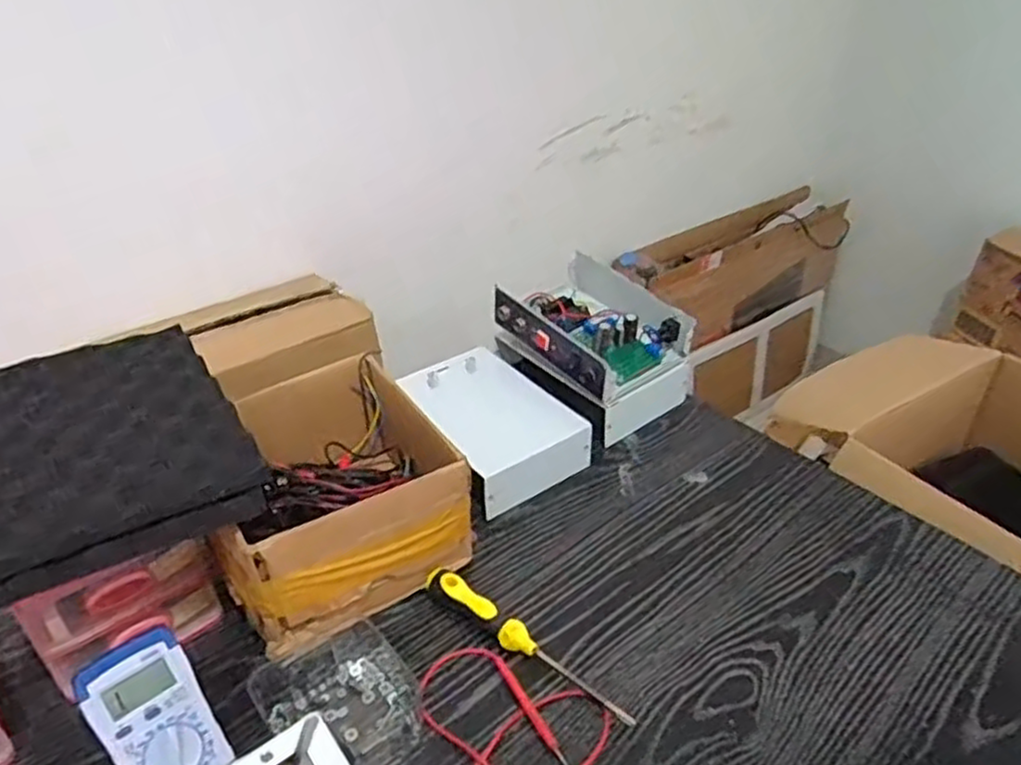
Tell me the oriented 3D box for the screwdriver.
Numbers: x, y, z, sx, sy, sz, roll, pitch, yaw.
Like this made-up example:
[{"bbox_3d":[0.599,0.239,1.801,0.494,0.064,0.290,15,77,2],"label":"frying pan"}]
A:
[{"bbox_3d":[0.012,0.218,0.615,0.208,0.028,0.022,24,42,29],"label":"screwdriver"}]

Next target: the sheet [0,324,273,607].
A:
[{"bbox_3d":[-0.329,0.046,0.590,0.196,0.037,0.251,-20,41,-26],"label":"sheet"}]

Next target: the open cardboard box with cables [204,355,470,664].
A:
[{"bbox_3d":[-0.172,0.099,0.693,0.205,0.122,0.233,-18,40,-24],"label":"open cardboard box with cables"}]

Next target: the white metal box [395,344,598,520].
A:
[{"bbox_3d":[-0.022,0.047,0.826,0.141,0.065,0.207,-22,41,-28],"label":"white metal box"}]

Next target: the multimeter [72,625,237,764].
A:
[{"bbox_3d":[-0.240,0.247,0.509,0.066,0.034,0.137,-31,83,-35],"label":"multimeter"}]

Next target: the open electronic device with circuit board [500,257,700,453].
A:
[{"bbox_3d":[0.097,-0.041,0.904,0.173,0.122,0.207,-21,41,-27],"label":"open electronic device with circuit board"}]

